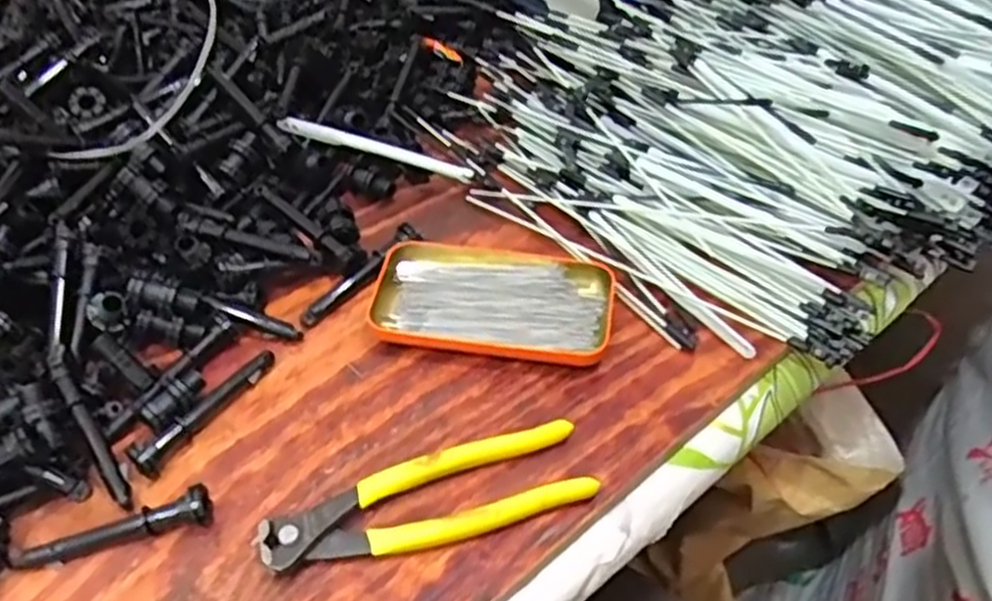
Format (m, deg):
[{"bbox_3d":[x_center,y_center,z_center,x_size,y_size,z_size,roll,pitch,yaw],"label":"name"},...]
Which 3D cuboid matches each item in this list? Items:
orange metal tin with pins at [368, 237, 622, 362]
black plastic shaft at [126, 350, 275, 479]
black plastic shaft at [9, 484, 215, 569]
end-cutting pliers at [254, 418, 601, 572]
[{"bbox_3d":[-0.002,0.002,0.479,0.143,0.017,0.080,7,48,9],"label":"orange metal tin with pins"},{"bbox_3d":[-0.162,0.059,0.438,0.020,0.014,0.093,25,54,23],"label":"black plastic shaft"},{"bbox_3d":[-0.189,0.112,0.384,0.096,0.017,0.014,-12,48,-9],"label":"black plastic shaft"},{"bbox_3d":[-0.035,0.100,0.397,0.163,0.016,0.048,-13,48,-9],"label":"end-cutting pliers"}]

